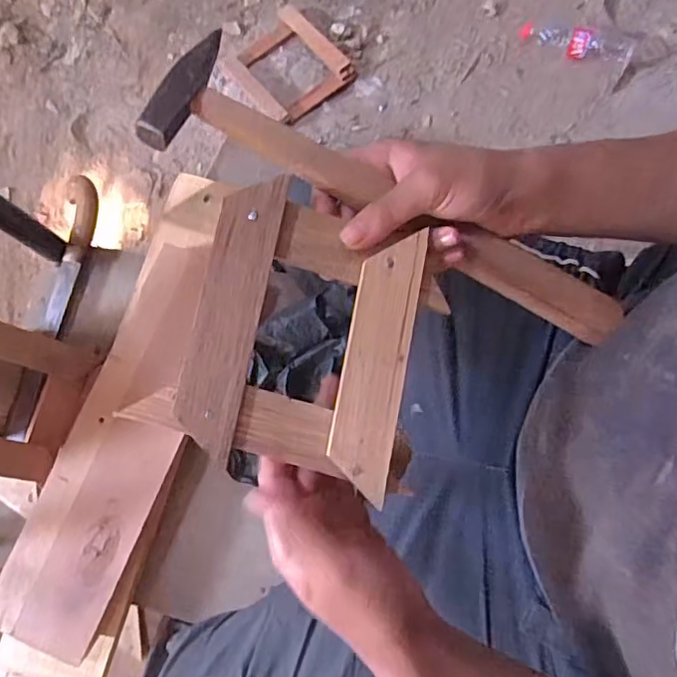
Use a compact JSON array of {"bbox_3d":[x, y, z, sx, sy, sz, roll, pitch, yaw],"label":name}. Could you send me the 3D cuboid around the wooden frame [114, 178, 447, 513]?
[{"bbox_3d":[-0.025,-0.004,0.324,0.157,0.032,0.150,15,76,3],"label":"wooden frame"}]

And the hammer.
[{"bbox_3d":[0.037,-0.080,0.359,0.319,0.022,0.070,27,76,-7],"label":"hammer"}]

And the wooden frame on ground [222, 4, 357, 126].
[{"bbox_3d":[-0.117,-0.607,1.258,0.236,0.031,0.253,-39,79,-10],"label":"wooden frame on ground"}]

